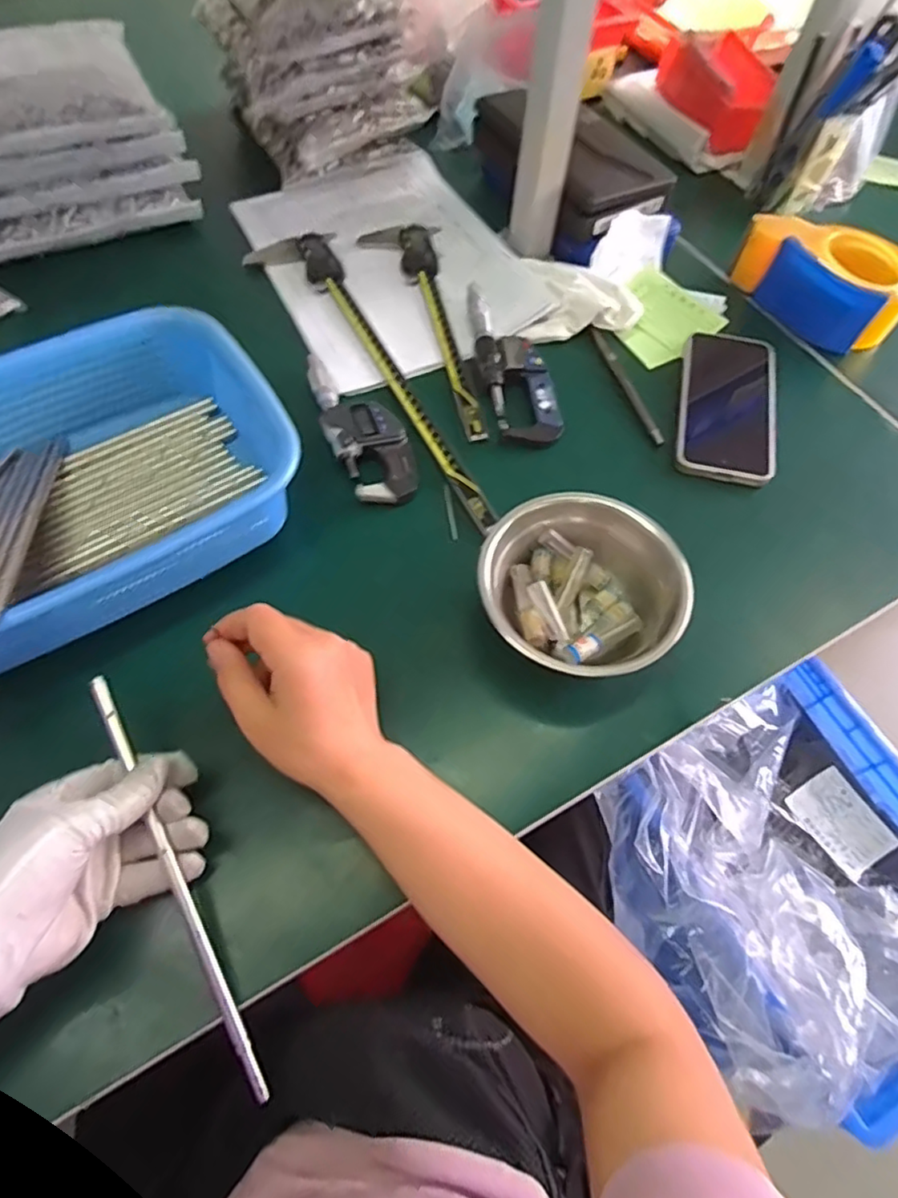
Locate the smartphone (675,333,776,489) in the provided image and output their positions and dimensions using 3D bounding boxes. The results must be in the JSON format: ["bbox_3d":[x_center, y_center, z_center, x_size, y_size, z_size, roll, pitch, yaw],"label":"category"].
[{"bbox_3d":[0.233,-0.164,0.526,0.074,0.015,0.159,14,63,4],"label":"smartphone"}]

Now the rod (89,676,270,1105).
[{"bbox_3d":[-0.142,0.142,0.322,0.008,0.005,0.224,-26,78,-15],"label":"rod"}]

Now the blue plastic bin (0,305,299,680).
[{"bbox_3d":[-0.253,-0.085,0.420,0.294,0.082,0.193,-40,71,-20],"label":"blue plastic bin"}]

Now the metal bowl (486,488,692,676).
[{"bbox_3d":[0.087,-0.008,0.416,0.131,0.060,0.131,23,64,9],"label":"metal bowl"}]

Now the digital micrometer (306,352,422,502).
[{"bbox_3d":[-0.071,-0.138,0.496,0.056,0.021,0.148,-22,66,-13],"label":"digital micrometer"}]

